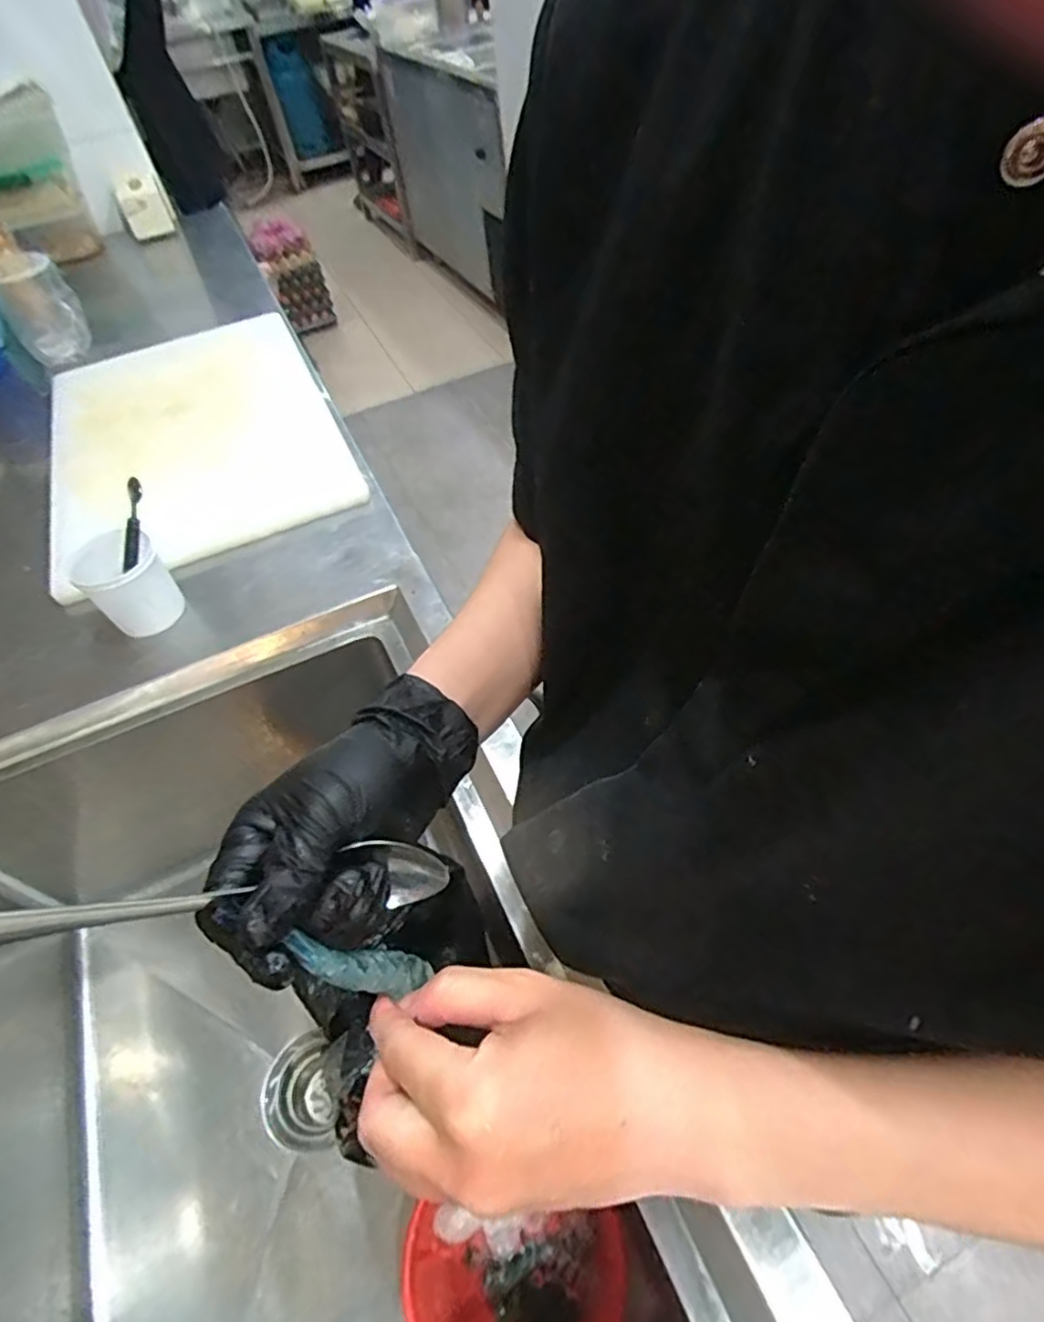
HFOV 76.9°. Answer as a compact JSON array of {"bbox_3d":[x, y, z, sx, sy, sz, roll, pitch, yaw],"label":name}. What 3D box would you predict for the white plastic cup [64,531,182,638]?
[{"bbox_3d":[-0.445,-0.087,0.743,0.086,0.092,0.092,-32,54,-19],"label":"white plastic cup"}]

